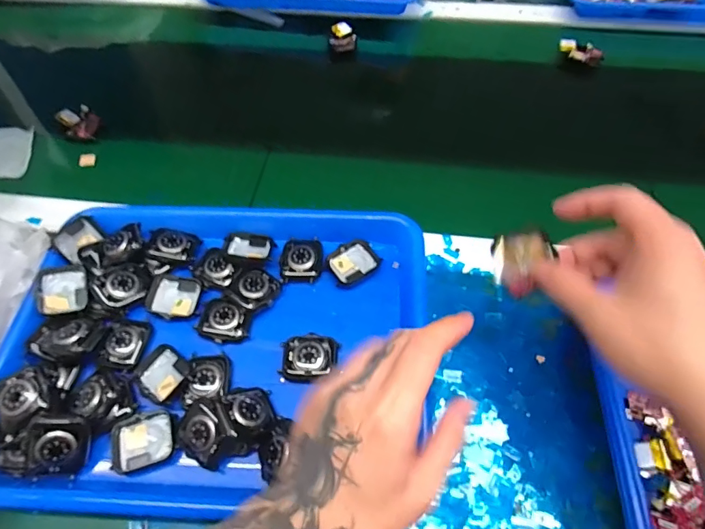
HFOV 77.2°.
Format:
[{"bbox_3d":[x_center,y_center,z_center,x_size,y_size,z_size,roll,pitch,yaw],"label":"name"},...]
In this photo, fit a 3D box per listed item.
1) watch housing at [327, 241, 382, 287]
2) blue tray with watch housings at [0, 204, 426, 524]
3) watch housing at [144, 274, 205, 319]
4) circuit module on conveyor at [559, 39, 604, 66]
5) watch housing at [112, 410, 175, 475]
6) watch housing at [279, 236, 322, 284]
[{"bbox_3d":[0.000,-0.001,0.404,0.045,0.007,0.036,-36,64,-19],"label":"watch housing"},{"bbox_3d":[-0.106,0.051,0.361,0.324,0.032,0.261,-1,58,0],"label":"blue tray with watch housings"},{"bbox_3d":[-0.155,0.027,0.384,0.043,0.009,0.040,7,59,5],"label":"watch housing"},{"bbox_3d":[0.302,-0.282,0.583,0.057,0.017,0.025,33,65,19],"label":"circuit module on conveyor"},{"bbox_3d":[-0.153,0.130,0.325,0.043,0.011,0.039,-9,59,-4],"label":"watch housing"},{"bbox_3d":[-0.047,-0.006,0.405,0.037,0.009,0.044,0,59,1],"label":"watch housing"}]

